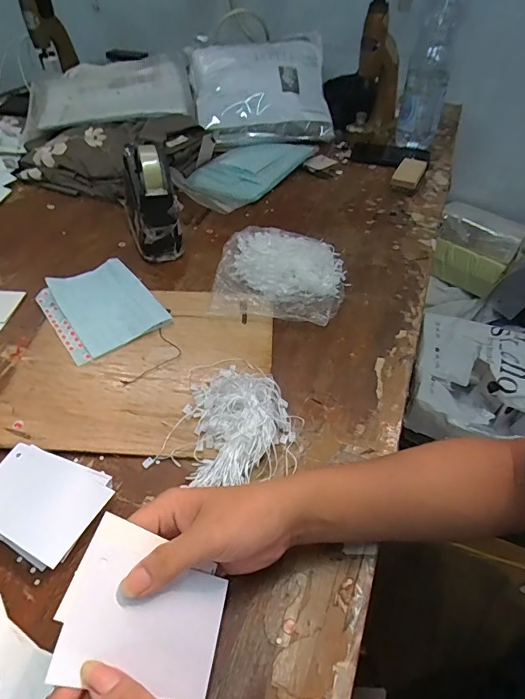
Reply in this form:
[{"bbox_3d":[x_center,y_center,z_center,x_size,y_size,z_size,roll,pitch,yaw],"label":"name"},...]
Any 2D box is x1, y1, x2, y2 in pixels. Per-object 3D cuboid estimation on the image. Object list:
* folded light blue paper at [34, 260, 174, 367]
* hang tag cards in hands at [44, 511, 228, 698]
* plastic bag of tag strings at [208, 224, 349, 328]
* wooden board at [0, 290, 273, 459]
[{"bbox_3d":[-0.208,-0.058,0.552,0.126,0.012,0.155,-29,53,-25],"label":"folded light blue paper"},{"bbox_3d":[-0.070,0.163,0.268,0.105,0.004,0.082,32,52,-24],"label":"hang tag cards in hands"},{"bbox_3d":[0.026,-0.105,0.588,0.173,0.036,0.166,7,46,5],"label":"plastic bag of tag strings"},{"bbox_3d":[-0.135,0.012,0.490,0.283,0.011,0.235,2,46,1],"label":"wooden board"}]

